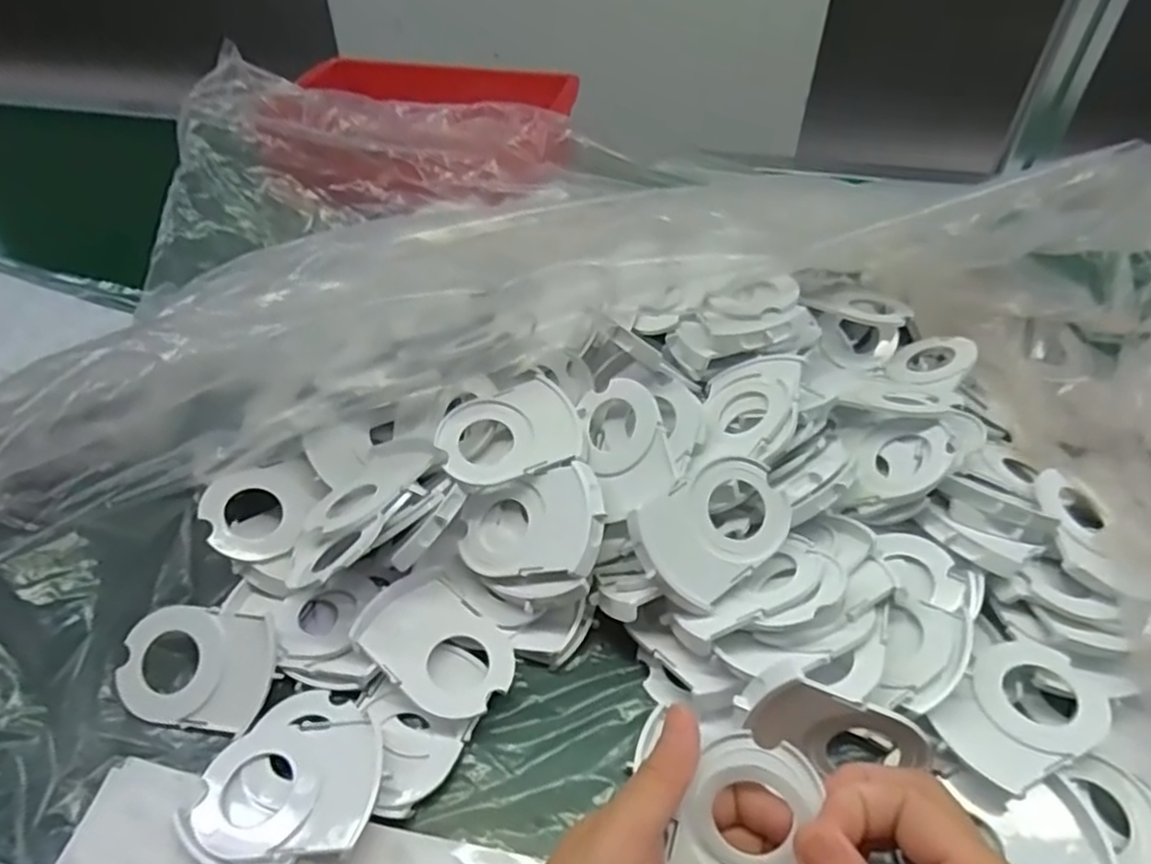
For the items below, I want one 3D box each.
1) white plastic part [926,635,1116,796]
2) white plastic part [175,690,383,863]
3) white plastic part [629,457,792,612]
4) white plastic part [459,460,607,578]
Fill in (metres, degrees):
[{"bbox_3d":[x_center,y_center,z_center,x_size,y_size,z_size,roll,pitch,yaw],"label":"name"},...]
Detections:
[{"bbox_3d":[0.203,0.125,0.313,0.076,0.012,0.050,-27,50,-24],"label":"white plastic part"},{"bbox_3d":[-0.124,0.155,0.306,0.078,0.017,0.077,0,45,0],"label":"white plastic part"},{"bbox_3d":[0.069,0.047,0.339,0.075,0.004,0.054,-31,81,-14],"label":"white plastic part"},{"bbox_3d":[-0.024,0.047,0.360,0.078,0.011,0.056,-8,64,25],"label":"white plastic part"}]

